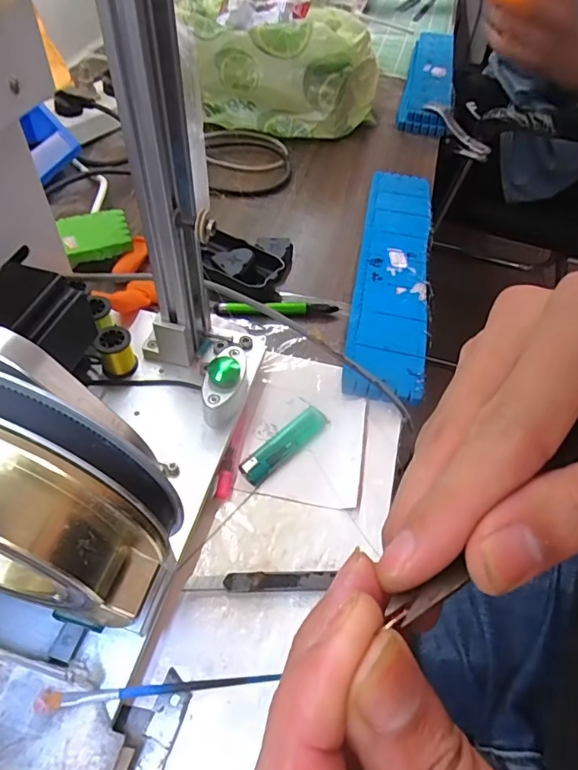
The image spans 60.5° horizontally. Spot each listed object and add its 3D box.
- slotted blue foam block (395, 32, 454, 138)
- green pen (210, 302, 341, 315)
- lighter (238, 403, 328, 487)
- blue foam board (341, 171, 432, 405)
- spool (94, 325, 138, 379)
[{"bbox_3d":[0.229,-0.501,0.799,0.073,0.033,0.316,13,52,6],"label":"slotted blue foam block"},{"bbox_3d":[-0.012,-0.073,0.468,0.116,0.012,0.014,-2,52,-5],"label":"green pen"},{"bbox_3d":[-0.002,0.044,0.374,0.080,0.012,0.019,-36,62,-27],"label":"lighter"},{"bbox_3d":[0.108,-0.122,0.511,0.071,0.018,0.340,10,52,4],"label":"blue foam board"},{"bbox_3d":[-0.132,-0.025,0.379,0.025,0.032,0.021,-14,54,-15],"label":"spool"}]

